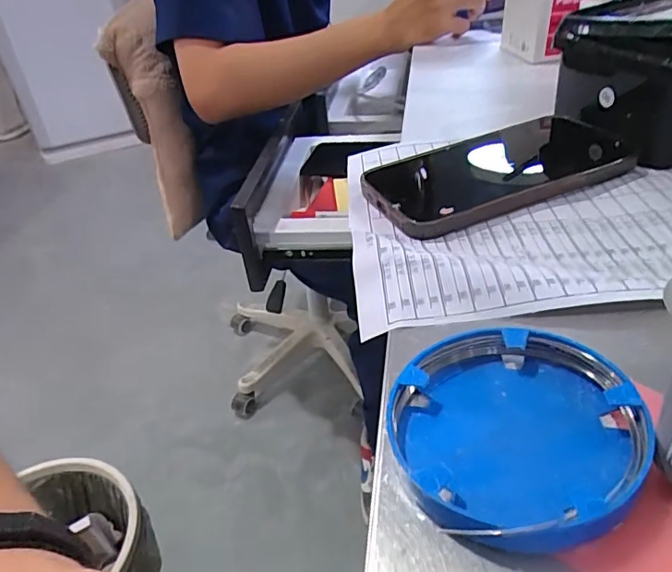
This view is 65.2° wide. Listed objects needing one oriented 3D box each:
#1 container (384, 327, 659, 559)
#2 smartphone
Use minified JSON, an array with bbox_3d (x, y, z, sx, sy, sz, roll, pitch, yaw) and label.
[{"bbox_3d":[0.059,0.043,0.172,0.078,0.017,0.075,-3,37,3],"label":"container"},{"bbox_3d":[0.105,-0.075,0.335,0.172,0.011,0.086,-19,39,-18],"label":"smartphone"}]

